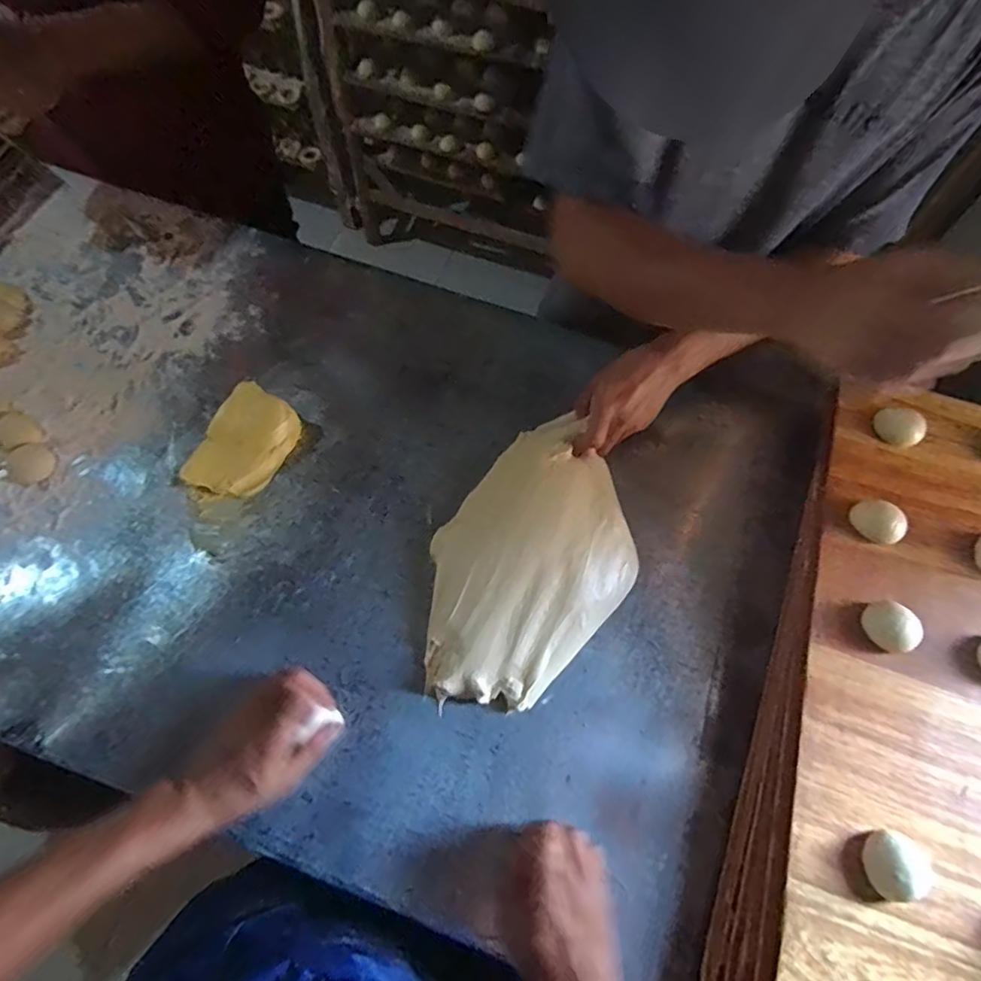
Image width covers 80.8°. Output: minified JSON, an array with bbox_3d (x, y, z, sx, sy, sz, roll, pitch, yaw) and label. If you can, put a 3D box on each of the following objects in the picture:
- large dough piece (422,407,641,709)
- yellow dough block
[{"bbox_3d":[0.040,0.066,0.563,0.180,0.041,0.295,36,70,13],"label":"large dough piece"},{"bbox_3d":[-0.262,-0.048,0.613,0.092,0.040,0.120,27,68,10],"label":"yellow dough block"}]

